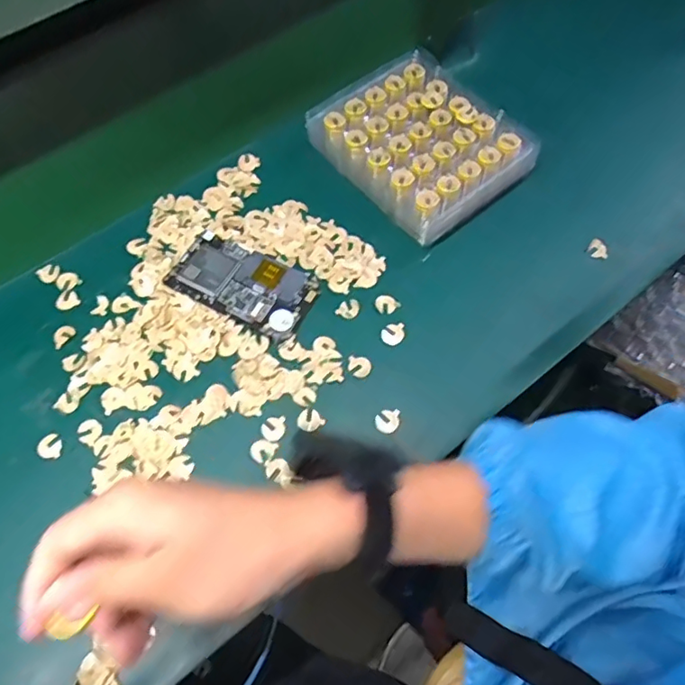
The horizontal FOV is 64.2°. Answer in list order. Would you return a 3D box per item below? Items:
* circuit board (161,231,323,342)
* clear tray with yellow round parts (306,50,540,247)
[{"bbox_3d":[-0.086,-0.052,0.474,0.123,0.005,0.067,26,68,12],"label":"circuit board"},{"bbox_3d":[0.073,-0.192,0.523,0.151,0.044,0.182,-38,71,-15],"label":"clear tray with yellow round parts"}]

